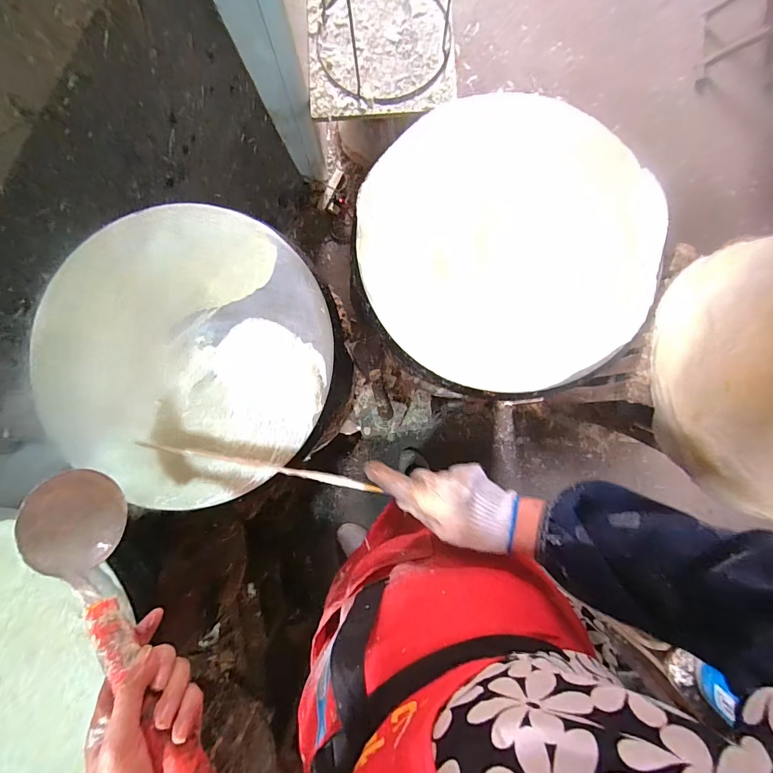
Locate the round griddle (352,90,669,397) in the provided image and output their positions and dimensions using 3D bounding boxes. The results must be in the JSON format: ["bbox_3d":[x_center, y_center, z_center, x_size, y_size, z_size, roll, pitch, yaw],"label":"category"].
[{"bbox_3d":[0.149,-0.188,0.481,0.362,0.024,0.382,3,87,2],"label":"round griddle"}]

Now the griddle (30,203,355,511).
[{"bbox_3d":[-0.254,-0.041,0.479,0.388,0.021,0.363,0,86,1],"label":"griddle"}]

